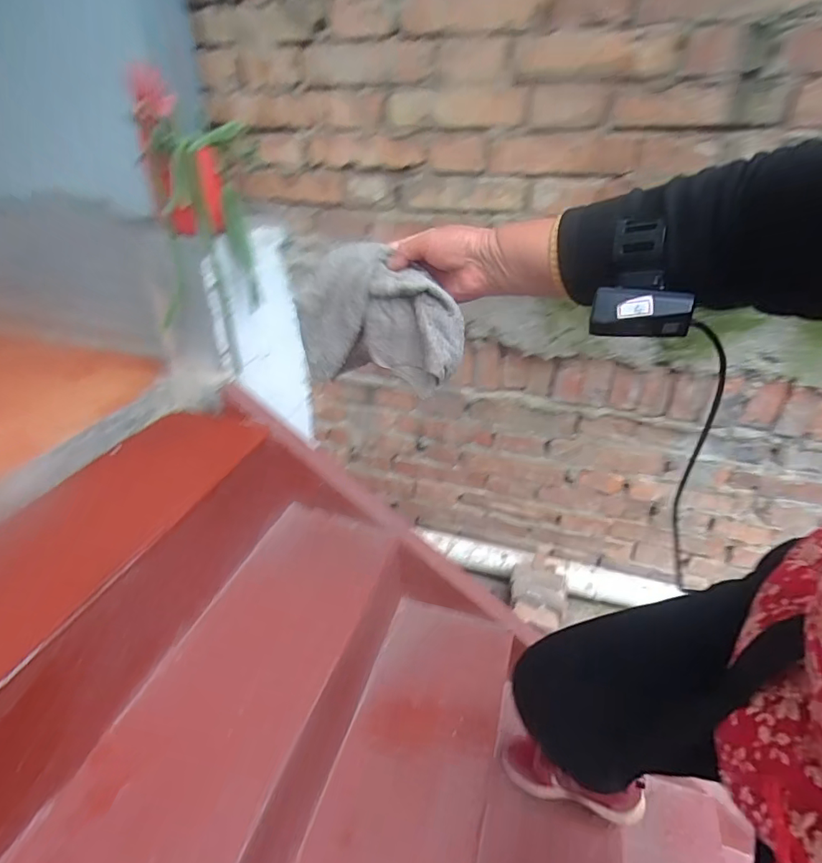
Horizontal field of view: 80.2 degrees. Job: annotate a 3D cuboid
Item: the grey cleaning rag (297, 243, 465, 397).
[{"bbox_3d":[-0.028,-0.115,0.503,0.169,0.125,0.064,17,36,25],"label":"grey cleaning rag"}]

